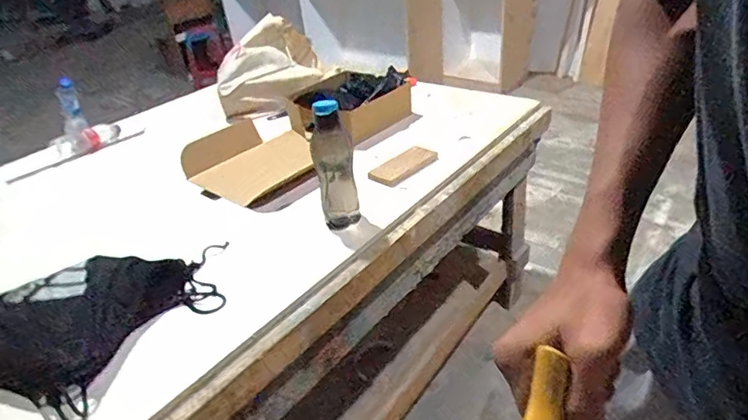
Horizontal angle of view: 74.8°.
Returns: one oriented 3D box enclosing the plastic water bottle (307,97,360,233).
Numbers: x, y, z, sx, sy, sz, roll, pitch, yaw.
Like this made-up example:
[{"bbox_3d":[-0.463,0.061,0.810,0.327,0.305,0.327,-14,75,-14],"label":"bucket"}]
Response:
[{"bbox_3d":[-0.075,-0.082,0.924,0.077,0.254,0.076,-11,34,-6],"label":"plastic water bottle"}]

